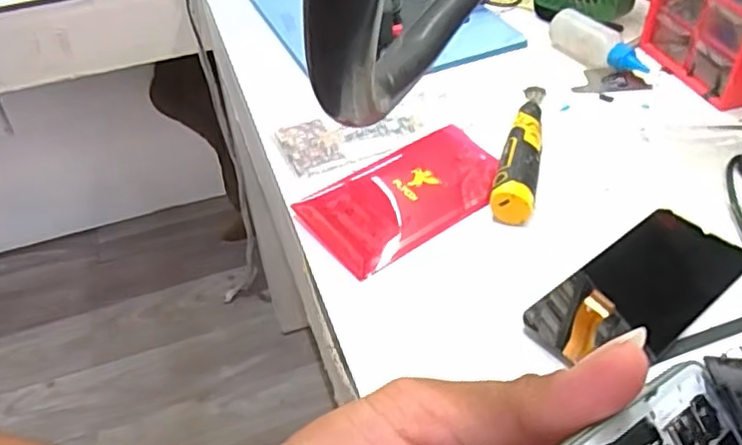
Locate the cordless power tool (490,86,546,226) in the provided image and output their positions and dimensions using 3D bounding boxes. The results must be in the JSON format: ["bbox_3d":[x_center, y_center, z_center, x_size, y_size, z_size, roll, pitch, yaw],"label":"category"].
[{"bbox_3d":[0.122,-0.062,0.507,0.029,0.031,0.162,10,45,14],"label":"cordless power tool"}]

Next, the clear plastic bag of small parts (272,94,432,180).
[{"bbox_3d":[-0.009,-0.075,0.536,0.133,0.012,0.061,-17,45,-14],"label":"clear plastic bag of small parts"}]

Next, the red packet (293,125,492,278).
[{"bbox_3d":[0.029,-0.022,0.491,0.162,0.013,0.092,-28,48,-24],"label":"red packet"}]

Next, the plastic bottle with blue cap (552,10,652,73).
[{"bbox_3d":[0.215,-0.170,0.605,0.034,0.029,0.100,-30,49,-25],"label":"plastic bottle with blue cap"}]

